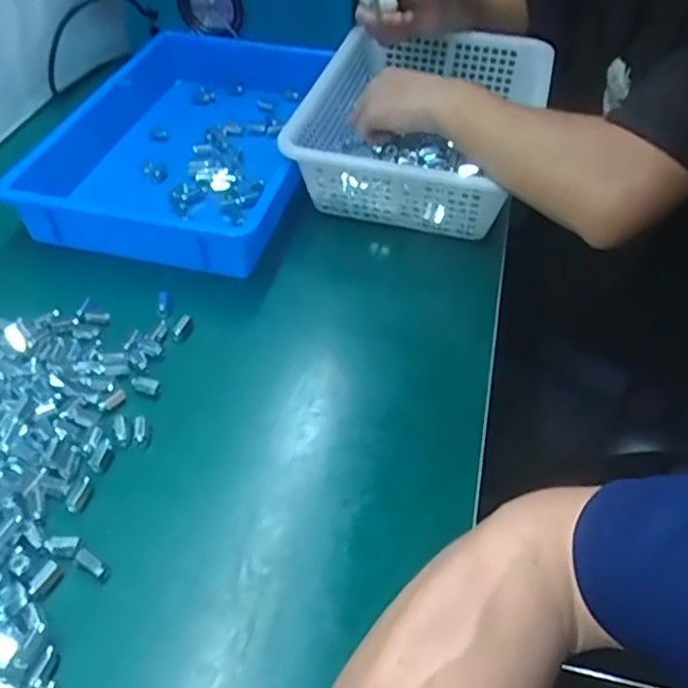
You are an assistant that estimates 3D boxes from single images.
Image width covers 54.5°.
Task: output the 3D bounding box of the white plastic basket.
[{"bbox_3d":[0.089,-0.236,0.696,0.218,0.077,0.302,14,49,13],"label":"white plastic basket"}]

